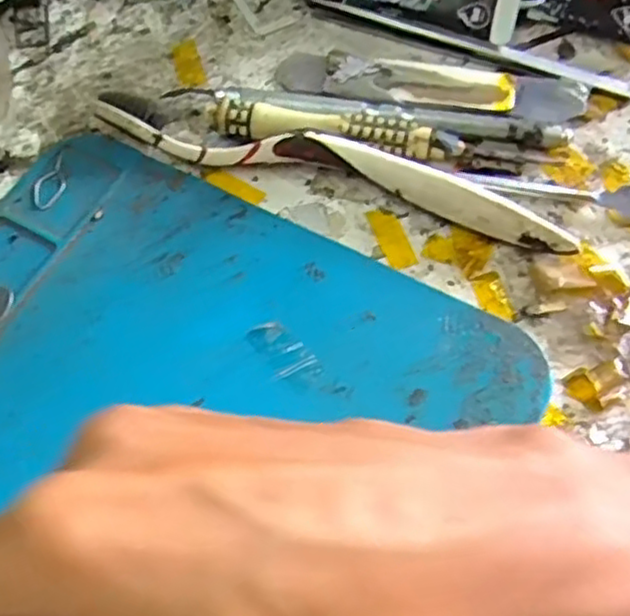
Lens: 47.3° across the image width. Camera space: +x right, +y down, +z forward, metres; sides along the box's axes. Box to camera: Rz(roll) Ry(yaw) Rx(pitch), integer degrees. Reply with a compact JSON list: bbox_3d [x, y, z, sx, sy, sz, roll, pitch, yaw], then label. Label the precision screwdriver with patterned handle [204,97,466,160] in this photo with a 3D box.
[{"bbox_3d":[0.006,-0.064,0.263,0.092,0.012,0.013,10,63,7],"label":"precision screwdriver with patterned handle"}]

